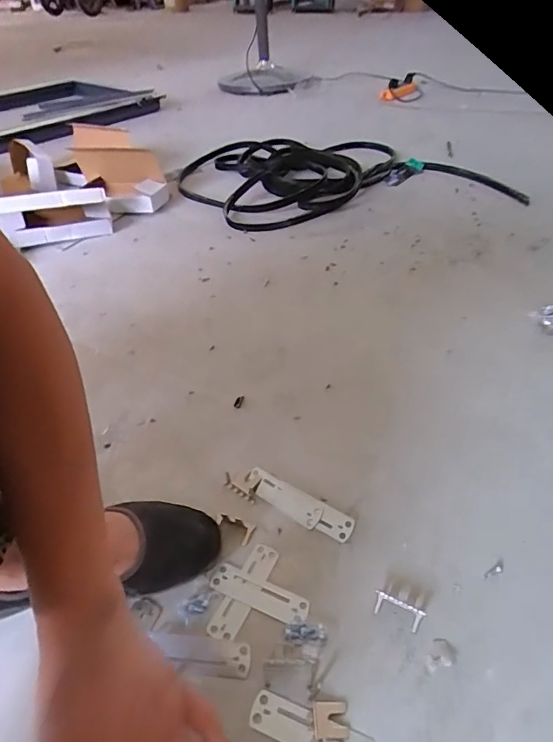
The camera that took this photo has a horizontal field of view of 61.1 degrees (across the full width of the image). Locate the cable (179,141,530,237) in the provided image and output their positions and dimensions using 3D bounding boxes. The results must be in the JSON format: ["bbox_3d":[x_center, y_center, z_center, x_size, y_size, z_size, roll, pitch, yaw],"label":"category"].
[{"bbox_3d":[0.144,-0.530,1.234,0.768,0.069,0.588,-8,41,-5],"label":"cable"}]

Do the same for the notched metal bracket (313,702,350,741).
[{"bbox_3d":[0.042,0.269,0.361,0.027,0.004,0.024,-2,41,2],"label":"notched metal bracket"}]

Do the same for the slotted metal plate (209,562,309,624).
[{"bbox_3d":[-0.017,0.208,0.438,0.093,0.004,0.027,15,44,20],"label":"slotted metal plate"}]

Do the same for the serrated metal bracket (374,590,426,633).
[{"bbox_3d":[0.107,0.211,0.412,0.043,0.018,0.015,16,45,21],"label":"serrated metal bracket"}]

